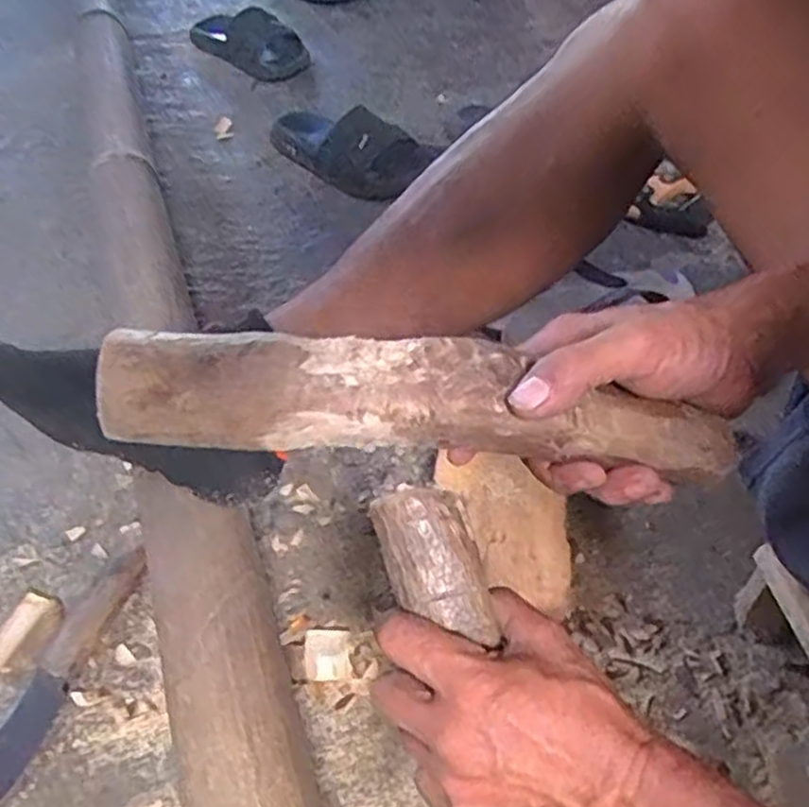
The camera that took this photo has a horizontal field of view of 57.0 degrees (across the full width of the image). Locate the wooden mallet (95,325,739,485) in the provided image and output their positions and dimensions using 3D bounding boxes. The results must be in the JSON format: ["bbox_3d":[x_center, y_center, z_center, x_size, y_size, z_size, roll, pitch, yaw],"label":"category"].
[{"bbox_3d":[0.010,0.000,0.346,0.282,0.047,0.039,6,45,-6],"label":"wooden mallet"}]

